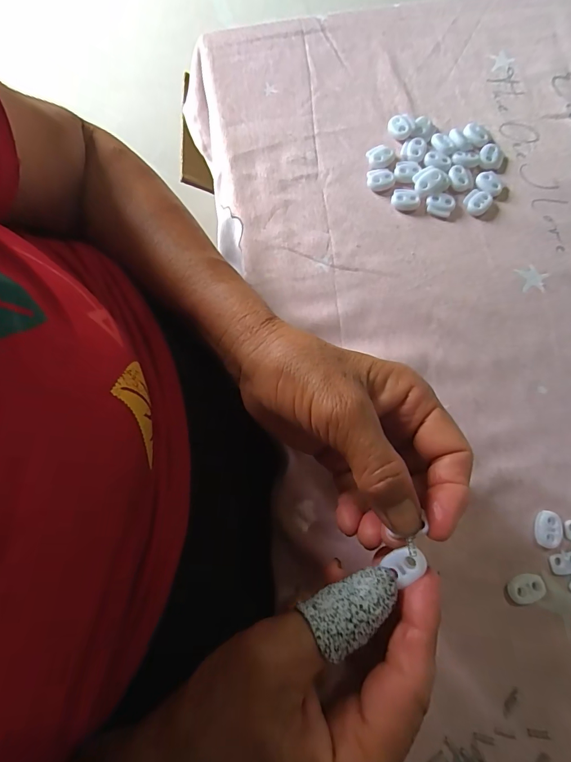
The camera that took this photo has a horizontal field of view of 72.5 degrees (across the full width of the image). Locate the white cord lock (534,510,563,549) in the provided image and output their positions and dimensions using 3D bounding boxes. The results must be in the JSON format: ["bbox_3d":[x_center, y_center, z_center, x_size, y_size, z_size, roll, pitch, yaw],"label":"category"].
[{"bbox_3d":[0.167,0.094,0.247,0.014,0.005,0.022,9,75,2],"label":"white cord lock"}]

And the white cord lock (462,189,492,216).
[{"bbox_3d":[0.150,-0.140,0.304,0.019,0.005,0.021,33,77,8],"label":"white cord lock"}]

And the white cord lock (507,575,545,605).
[{"bbox_3d":[0.147,0.127,0.238,0.022,0.005,0.015,-23,77,-6],"label":"white cord lock"}]

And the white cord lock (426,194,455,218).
[{"bbox_3d":[0.120,-0.137,0.302,0.021,0.006,0.016,6,75,1],"label":"white cord lock"}]

